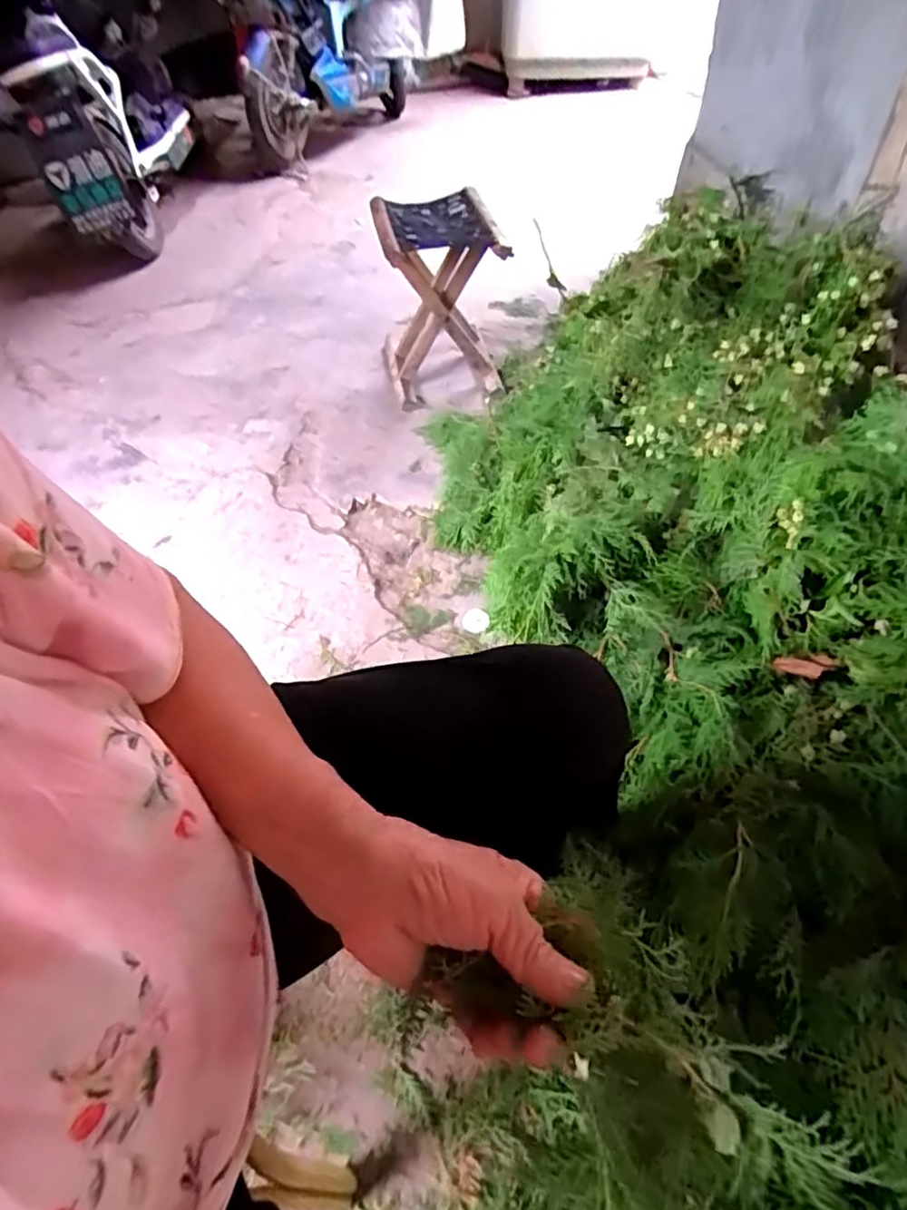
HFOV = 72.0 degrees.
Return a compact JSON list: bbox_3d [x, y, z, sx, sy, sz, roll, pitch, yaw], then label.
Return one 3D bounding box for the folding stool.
[{"bbox_3d":[-0.027,-0.633,1.313,0.226,0.319,0.257,-12,50,-9],"label":"folding stool"}]

